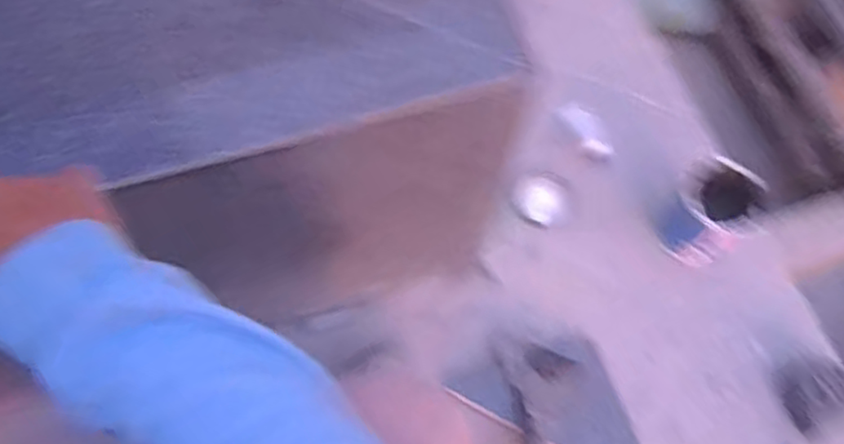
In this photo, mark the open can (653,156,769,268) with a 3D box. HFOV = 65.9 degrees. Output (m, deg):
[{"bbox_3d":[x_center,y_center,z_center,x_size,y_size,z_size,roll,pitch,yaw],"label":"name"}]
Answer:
[{"bbox_3d":[0.378,-0.016,0.851,0.120,0.081,0.110,1,66,-2],"label":"open can"}]

